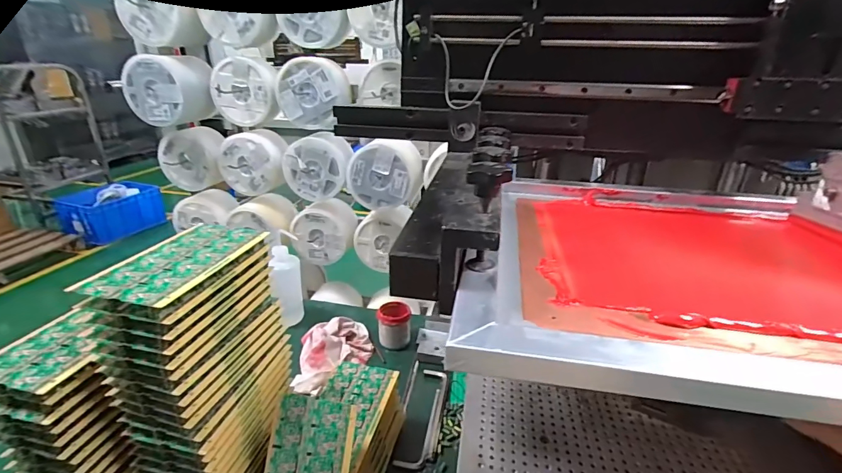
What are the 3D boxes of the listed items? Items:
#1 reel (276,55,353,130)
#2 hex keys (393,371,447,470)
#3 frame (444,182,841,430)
[{"bbox_3d":[-0.284,-0.379,1.072,0.199,0.178,0.066,-16,22,16],"label":"reel"},{"bbox_3d":[0.011,0.280,0.637,0.053,0.018,0.181,8,23,13],"label":"hex keys"},{"bbox_3d":[0.285,0.014,0.391,0.465,0.043,0.440,6,22,9],"label":"frame"}]

